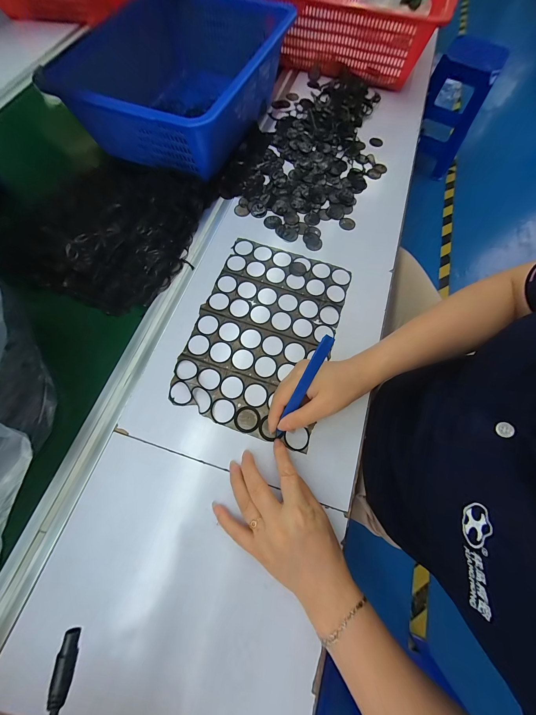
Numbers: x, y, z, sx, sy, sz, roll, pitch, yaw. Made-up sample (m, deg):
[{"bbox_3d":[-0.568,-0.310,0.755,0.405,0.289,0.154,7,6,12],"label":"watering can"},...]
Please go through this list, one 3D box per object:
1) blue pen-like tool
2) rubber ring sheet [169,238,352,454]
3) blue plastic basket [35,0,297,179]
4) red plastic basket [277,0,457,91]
[{"bbox_3d":[0.035,0.038,0.278,0.012,0.148,0.005,26,33,7],"label":"blue pen-like tool"},{"bbox_3d":[-0.003,-0.041,0.368,0.195,0.007,0.287,18,71,4],"label":"rubber ring sheet"},{"bbox_3d":[-0.155,-0.505,0.466,0.267,0.115,0.394,17,72,4],"label":"blue plastic basket"},{"bbox_3d":[0.174,-0.764,0.566,0.404,0.113,0.330,17,72,4],"label":"red plastic basket"}]

